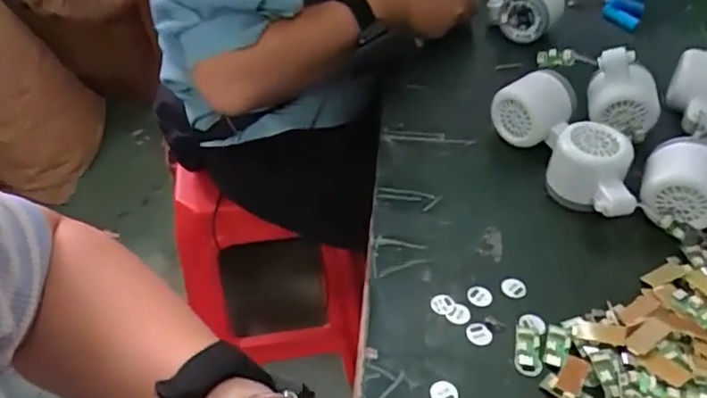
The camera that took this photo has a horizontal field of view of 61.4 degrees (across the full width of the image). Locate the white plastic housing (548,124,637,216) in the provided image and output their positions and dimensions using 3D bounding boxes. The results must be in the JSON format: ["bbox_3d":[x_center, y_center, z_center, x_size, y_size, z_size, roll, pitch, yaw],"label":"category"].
[{"bbox_3d":[0.196,-0.020,0.496,0.064,0.051,0.085,5,44,9],"label":"white plastic housing"}]

